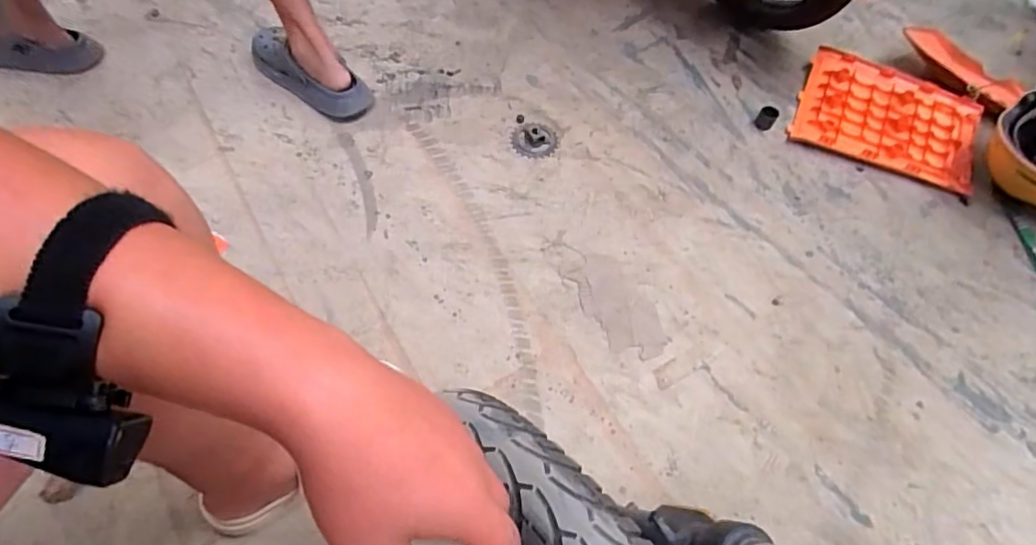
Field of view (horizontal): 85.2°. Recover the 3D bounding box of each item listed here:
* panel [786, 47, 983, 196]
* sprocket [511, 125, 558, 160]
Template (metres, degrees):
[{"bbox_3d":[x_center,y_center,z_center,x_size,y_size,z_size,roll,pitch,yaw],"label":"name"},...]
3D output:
[{"bbox_3d":[0.718,-0.307,1.098,0.319,0.035,0.269,23,61,10],"label":"panel"},{"bbox_3d":[0.030,-0.241,1.031,0.083,0.013,0.074,-11,61,-10],"label":"sprocket"}]

